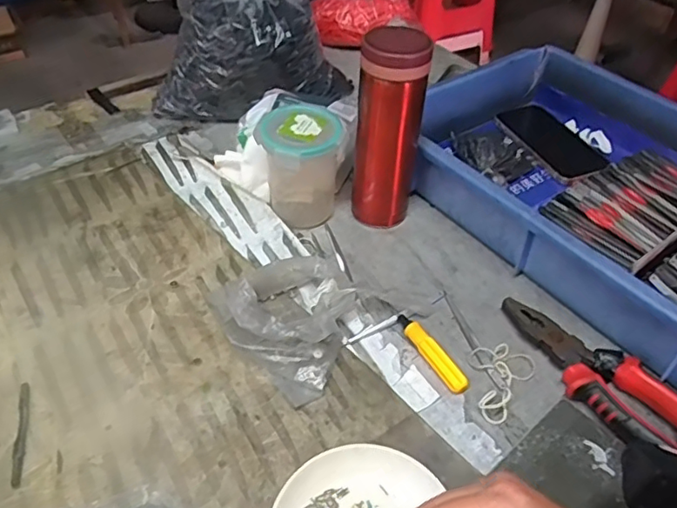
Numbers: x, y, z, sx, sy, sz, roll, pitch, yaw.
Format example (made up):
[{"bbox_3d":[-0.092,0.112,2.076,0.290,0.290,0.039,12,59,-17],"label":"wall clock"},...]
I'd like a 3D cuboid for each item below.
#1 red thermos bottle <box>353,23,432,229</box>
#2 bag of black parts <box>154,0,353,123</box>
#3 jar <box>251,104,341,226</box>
[{"bbox_3d":[0.048,-0.112,0.538,0.053,0.193,0.051,2,44,-2],"label":"red thermos bottle"},{"bbox_3d":[-0.105,-0.267,0.677,0.181,0.207,0.171,22,47,18],"label":"bag of black parts"},{"bbox_3d":[-0.037,-0.080,0.563,0.072,0.105,0.070,2,44,-2],"label":"jar"}]

